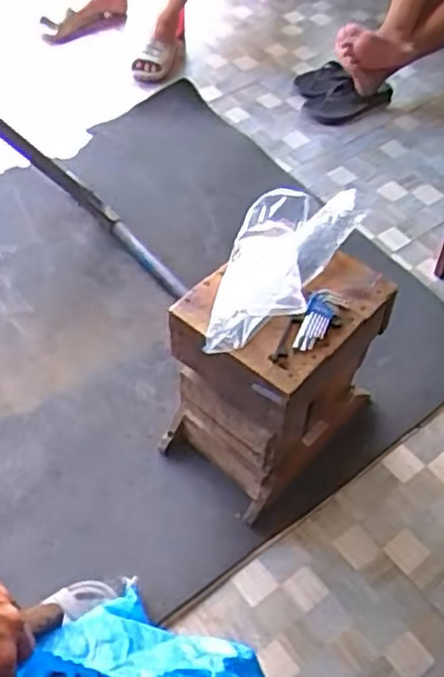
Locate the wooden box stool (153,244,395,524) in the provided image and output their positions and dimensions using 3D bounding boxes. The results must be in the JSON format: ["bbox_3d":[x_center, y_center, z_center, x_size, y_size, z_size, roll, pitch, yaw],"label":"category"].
[{"bbox_3d":[0.104,0.059,1.327,0.361,0.434,0.249,-37,63,-27],"label":"wooden box stool"}]

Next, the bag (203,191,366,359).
[{"bbox_3d":[0.110,-0.143,1.176,0.164,0.099,0.394,21,55,13],"label":"bag"}]

